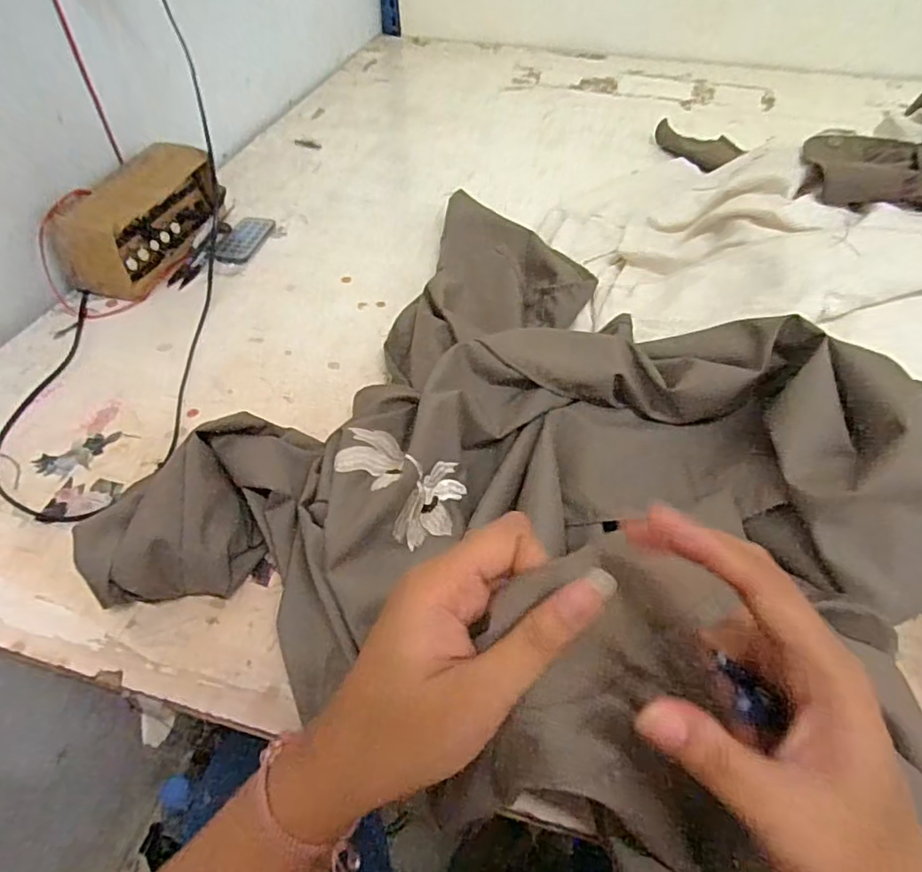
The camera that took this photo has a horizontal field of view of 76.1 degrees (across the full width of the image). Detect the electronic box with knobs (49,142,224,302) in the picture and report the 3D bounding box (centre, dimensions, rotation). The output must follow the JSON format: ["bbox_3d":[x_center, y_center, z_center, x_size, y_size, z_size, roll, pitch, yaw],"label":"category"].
[{"bbox_3d":[-0.324,-0.226,0.615,0.080,0.083,0.185,11,50,9],"label":"electronic box with knobs"}]

